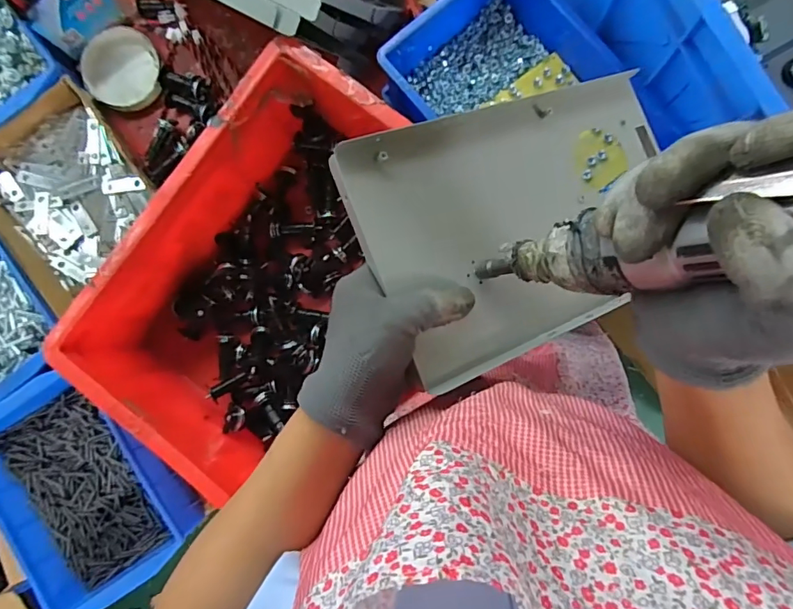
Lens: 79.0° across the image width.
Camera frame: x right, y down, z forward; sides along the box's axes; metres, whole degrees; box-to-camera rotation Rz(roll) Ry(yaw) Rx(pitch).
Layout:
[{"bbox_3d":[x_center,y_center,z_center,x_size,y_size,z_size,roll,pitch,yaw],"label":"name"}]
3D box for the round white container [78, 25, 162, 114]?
[{"bbox_3d":[-0.352,-0.300,0.613,0.092,0.025,0.095,0,87,3],"label":"round white container"}]

